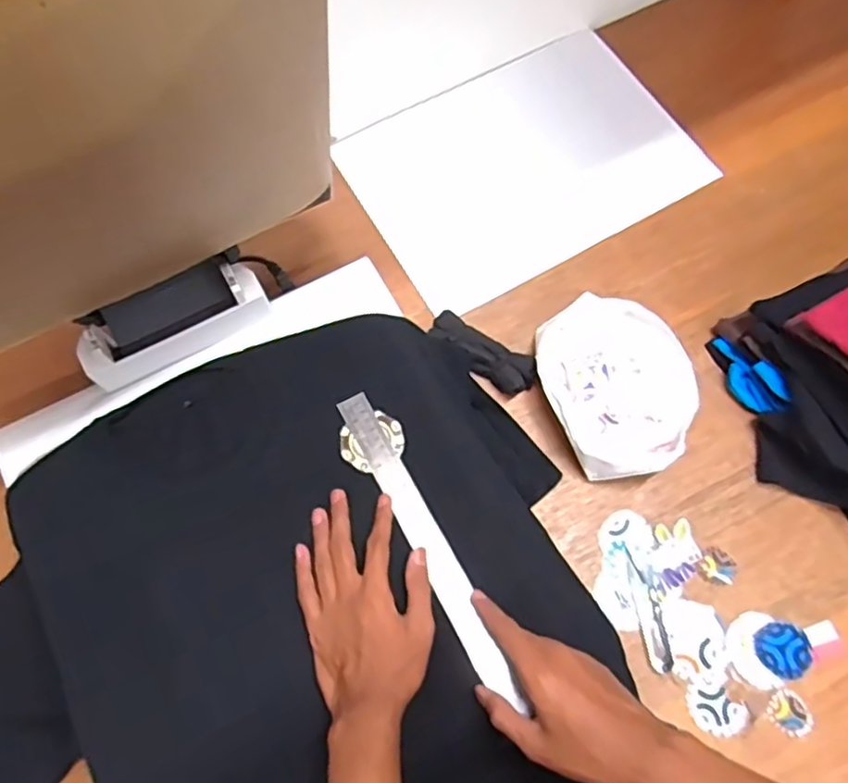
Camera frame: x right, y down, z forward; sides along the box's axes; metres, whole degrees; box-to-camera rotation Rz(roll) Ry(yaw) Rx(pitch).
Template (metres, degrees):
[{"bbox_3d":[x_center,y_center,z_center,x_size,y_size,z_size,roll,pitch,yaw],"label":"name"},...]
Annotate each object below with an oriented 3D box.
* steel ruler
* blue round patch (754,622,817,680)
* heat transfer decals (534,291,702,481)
[{"bbox_3d":[0.000,0.128,0.590,0.030,0.009,0.295,-30,70,0],"label":"steel ruler"},{"bbox_3d":[0.357,0.256,0.656,0.058,0.006,0.051,17,72,5],"label":"blue round patch"},{"bbox_3d":[0.209,-0.007,0.730,0.155,0.046,0.196,-22,73,-8],"label":"heat transfer decals"}]

